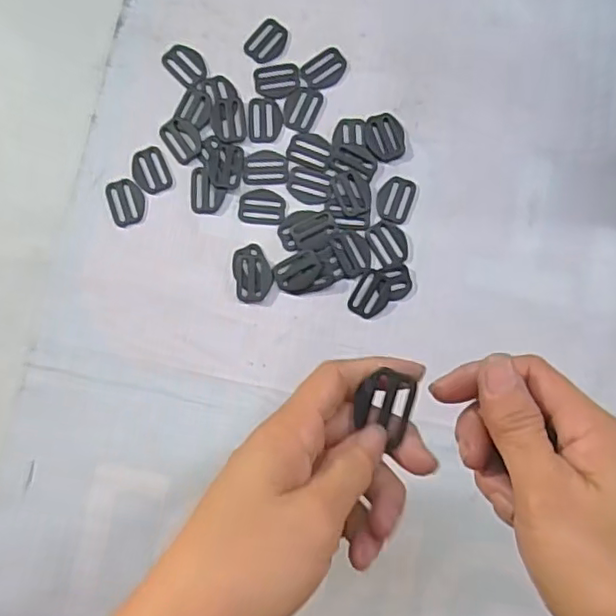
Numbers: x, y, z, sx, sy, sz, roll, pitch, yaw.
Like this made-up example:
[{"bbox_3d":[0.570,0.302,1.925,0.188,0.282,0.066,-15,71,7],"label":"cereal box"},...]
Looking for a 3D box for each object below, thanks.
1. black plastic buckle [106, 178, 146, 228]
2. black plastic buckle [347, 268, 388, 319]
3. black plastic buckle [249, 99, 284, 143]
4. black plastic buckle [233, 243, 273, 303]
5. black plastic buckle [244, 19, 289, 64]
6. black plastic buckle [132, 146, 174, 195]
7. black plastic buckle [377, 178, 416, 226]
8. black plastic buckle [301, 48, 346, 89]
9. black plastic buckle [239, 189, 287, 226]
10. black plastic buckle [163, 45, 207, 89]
[{"bbox_3d":[-0.126,-0.074,0.423,0.025,0.004,0.031,-19,86,-1],"label":"black plastic buckle"},{"bbox_3d":[0.043,-0.009,0.419,0.023,0.004,0.034,30,86,3],"label":"black plastic buckle"},{"bbox_3d":[-0.030,-0.132,0.431,0.024,0.004,0.032,0,86,0],"label":"black plastic buckle"},{"bbox_3d":[-0.038,-0.024,0.420,0.025,0.004,0.039,-10,86,0],"label":"black plastic buckle"},{"bbox_3d":[-0.029,-0.190,0.438,0.023,0.004,0.032,39,87,3],"label":"black plastic buckle"},{"bbox_3d":[-0.109,-0.096,0.427,0.025,0.004,0.032,-26,86,-2],"label":"black plastic buckle"},{"bbox_3d":[0.061,-0.076,0.427,0.024,0.004,0.033,17,86,2],"label":"black plastic buckle"},{"bbox_3d":[0.012,-0.170,0.433,0.033,0.004,0.023,-35,86,-2],"label":"black plastic buckle"},{"bbox_3d":[-0.031,-0.070,0.424,0.032,0.004,0.025,8,86,1],"label":"black plastic buckle"},{"bbox_3d":[-0.086,-0.173,0.434,0.024,0.004,0.032,-43,86,-3],"label":"black plastic buckle"}]

